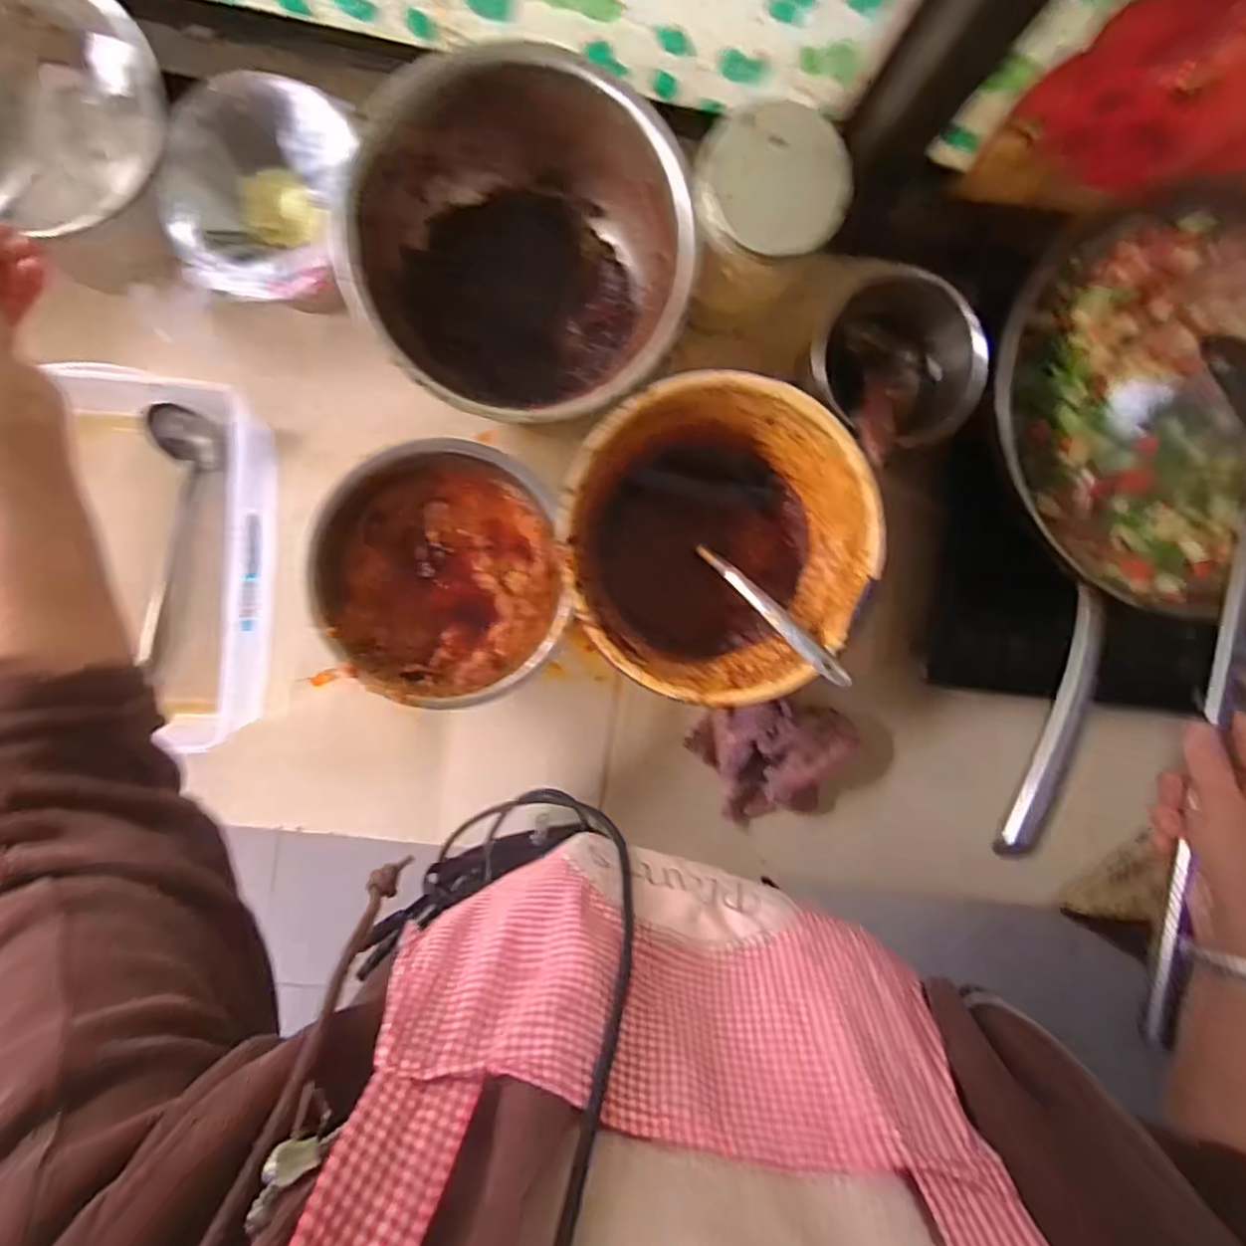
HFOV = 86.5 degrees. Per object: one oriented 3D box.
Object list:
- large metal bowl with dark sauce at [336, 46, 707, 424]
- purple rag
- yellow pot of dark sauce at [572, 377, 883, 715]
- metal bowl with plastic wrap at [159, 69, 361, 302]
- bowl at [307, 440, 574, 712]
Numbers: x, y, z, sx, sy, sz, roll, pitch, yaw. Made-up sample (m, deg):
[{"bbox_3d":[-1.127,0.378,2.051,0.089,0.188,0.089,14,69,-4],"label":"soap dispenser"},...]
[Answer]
[{"bbox_3d":[-0.073,-0.291,0.525,0.250,0.129,0.234,0,93,-6],"label":"large metal bowl with dark sauce"},{"bbox_3d":[0.144,0.122,0.615,0.155,0.041,0.122,-14,94,-5],"label":"purple rag"},{"bbox_3d":[0.074,-0.065,0.565,0.242,0.120,0.244,0,93,-6],"label":"yellow pot of dark sauce"},{"bbox_3d":[-0.265,-0.318,0.494,0.130,0.061,0.151,6,92,-6],"label":"metal bowl with plastic wrap"},{"bbox_3d":[-0.146,-0.030,0.556,0.185,0.092,0.185,0,93,-6],"label":"bowl"}]

